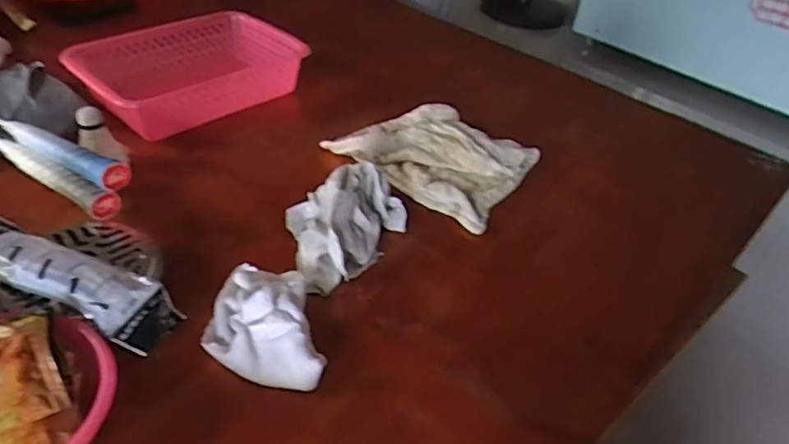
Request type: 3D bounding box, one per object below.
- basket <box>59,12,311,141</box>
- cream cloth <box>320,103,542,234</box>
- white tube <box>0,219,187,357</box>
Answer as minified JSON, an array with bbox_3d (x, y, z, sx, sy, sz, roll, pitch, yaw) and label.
[{"bbox_3d":[-0.307,-0.227,0.859,0.303,0.071,0.208,-29,51,-34],"label":"basket"},{"bbox_3d":[0.056,-0.099,0.778,0.238,0.029,0.194,25,44,21],"label":"cream cloth"},{"bbox_3d":[-0.294,0.052,0.511,0.228,0.025,0.059,20,42,16],"label":"white tube"}]

